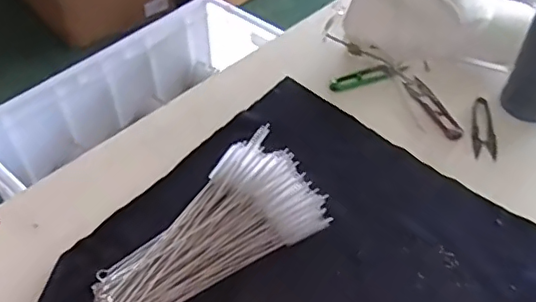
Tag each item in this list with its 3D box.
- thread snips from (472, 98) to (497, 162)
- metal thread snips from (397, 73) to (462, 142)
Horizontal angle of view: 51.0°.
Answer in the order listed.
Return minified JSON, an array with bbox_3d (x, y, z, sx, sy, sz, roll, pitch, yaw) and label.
[{"bbox_3d":[0.268,-0.030,0.696,0.029,0.005,0.105,9,48,10],"label":"thread snips"},{"bbox_3d":[0.208,-0.060,0.722,0.030,0.004,0.129,-17,49,-13],"label":"metal thread snips"}]

